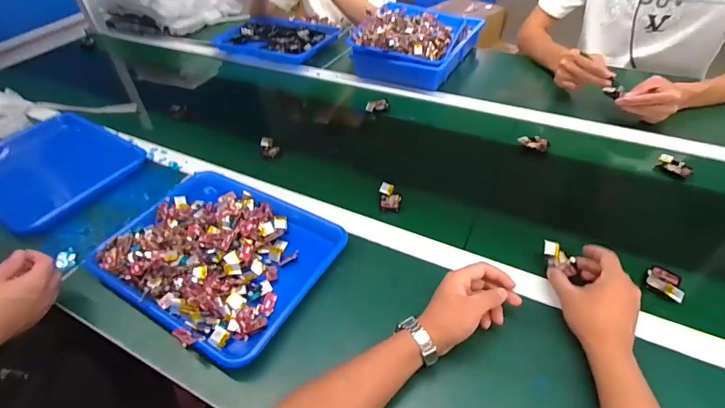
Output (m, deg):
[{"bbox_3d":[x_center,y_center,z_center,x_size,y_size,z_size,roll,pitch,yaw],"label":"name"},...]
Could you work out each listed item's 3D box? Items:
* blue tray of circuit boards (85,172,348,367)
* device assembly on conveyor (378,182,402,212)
[{"bbox_3d":[-0.221,0.071,0.610,0.335,0.045,0.264,22,50,25],"label":"blue tray of circuit boards"},{"bbox_3d":[0.048,-0.013,0.678,0.036,0.022,0.051,-1,44,4],"label":"device assembly on conveyor"}]

